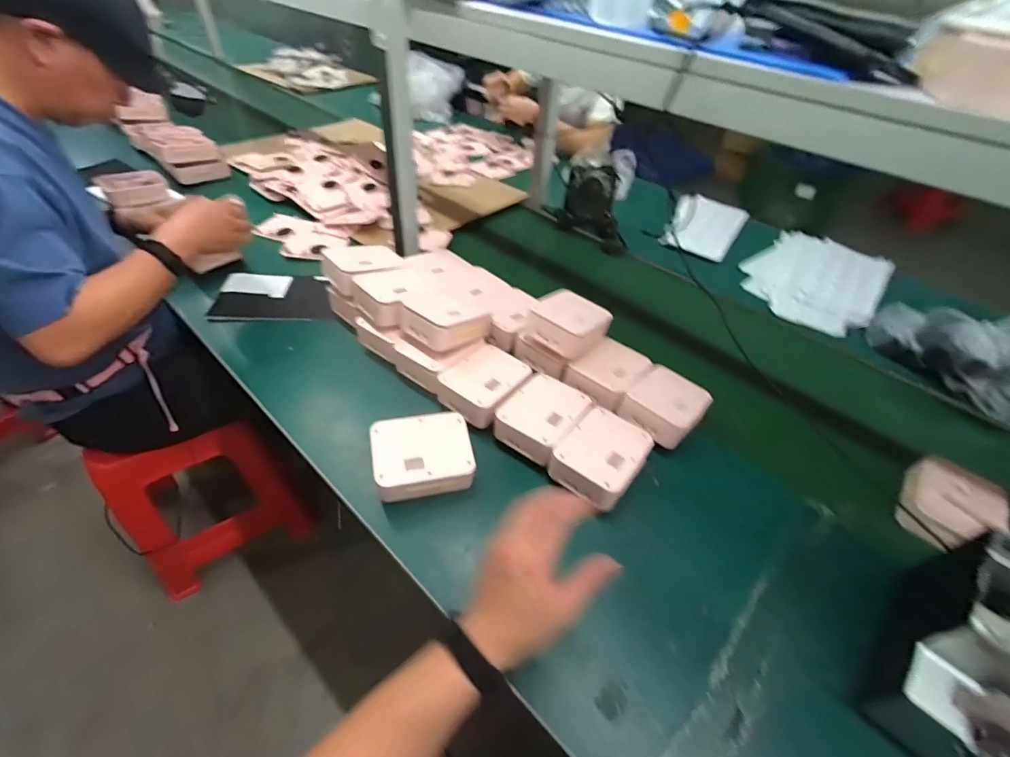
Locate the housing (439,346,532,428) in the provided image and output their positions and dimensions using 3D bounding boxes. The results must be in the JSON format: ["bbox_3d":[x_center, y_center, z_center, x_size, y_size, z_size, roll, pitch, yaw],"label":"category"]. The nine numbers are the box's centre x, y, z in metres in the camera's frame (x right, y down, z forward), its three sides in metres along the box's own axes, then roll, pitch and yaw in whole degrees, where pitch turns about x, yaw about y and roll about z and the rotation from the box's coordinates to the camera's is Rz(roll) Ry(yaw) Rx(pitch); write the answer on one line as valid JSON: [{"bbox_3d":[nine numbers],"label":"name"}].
[{"bbox_3d":[-0.031,0.006,0.701,0.108,0.040,0.137,27,49,19],"label":"housing"}]

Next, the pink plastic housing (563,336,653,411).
[{"bbox_3d":[0.169,-0.017,0.729,0.096,0.034,0.123,32,51,23],"label":"pink plastic housing"}]

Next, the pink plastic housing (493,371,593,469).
[{"bbox_3d":[0.056,0.052,0.664,0.106,0.040,0.134,29,50,21],"label":"pink plastic housing"}]

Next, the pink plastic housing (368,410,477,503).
[{"bbox_3d":[-0.111,0.105,0.615,0.128,0.052,0.108,-9,48,-15],"label":"pink plastic housing"}]

